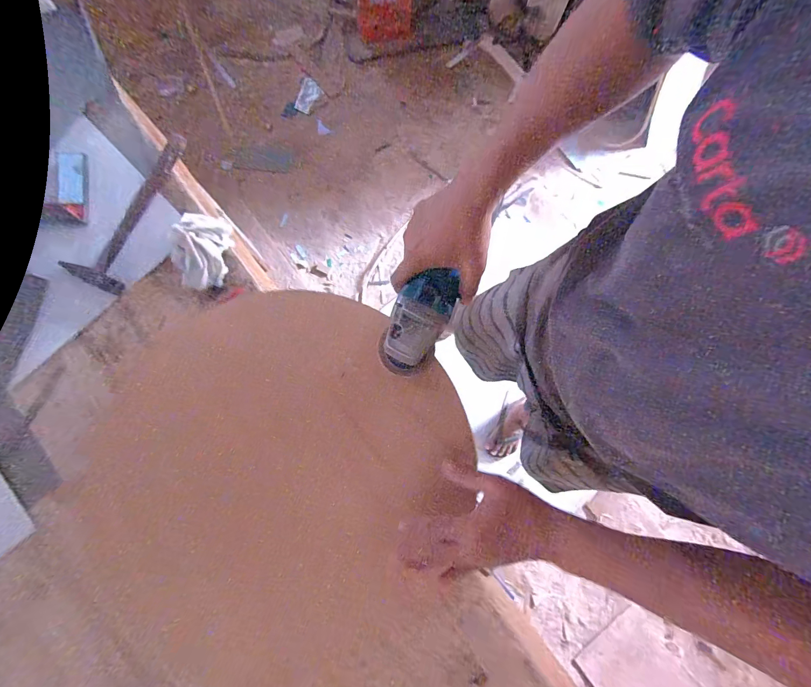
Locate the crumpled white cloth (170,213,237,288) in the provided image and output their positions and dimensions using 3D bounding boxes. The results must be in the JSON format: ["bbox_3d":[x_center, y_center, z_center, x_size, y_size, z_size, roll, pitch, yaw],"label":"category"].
[{"bbox_3d":[-0.307,-0.146,0.554,0.060,0.053,0.116,0,80,0],"label":"crumpled white cloth"}]

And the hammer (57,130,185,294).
[{"bbox_3d":[-0.448,-0.215,0.597,0.083,0.041,0.266,20,80,3],"label":"hammer"}]

